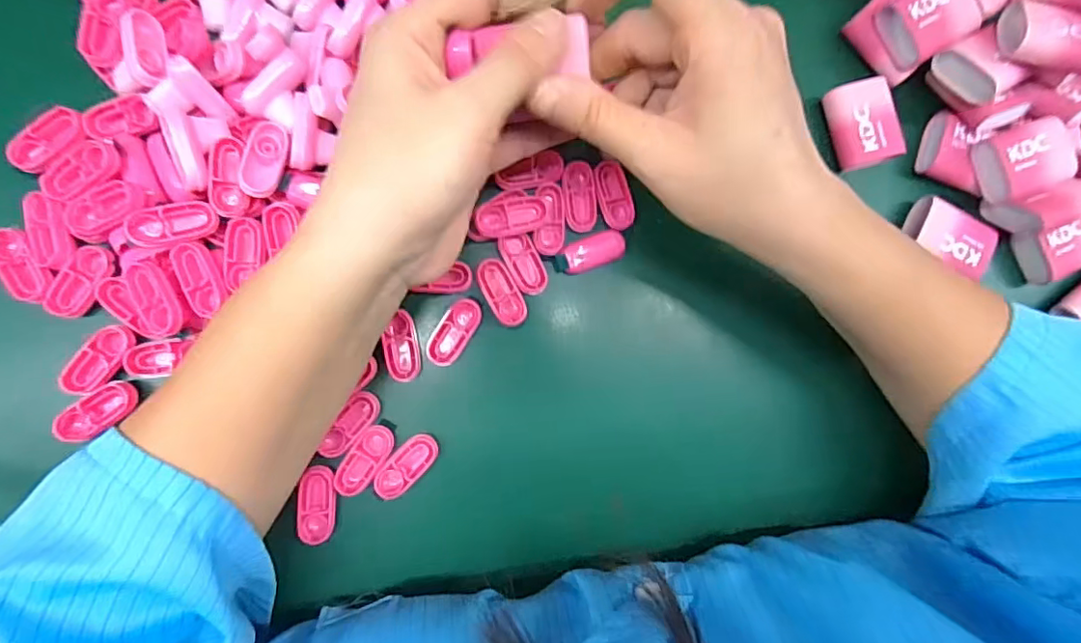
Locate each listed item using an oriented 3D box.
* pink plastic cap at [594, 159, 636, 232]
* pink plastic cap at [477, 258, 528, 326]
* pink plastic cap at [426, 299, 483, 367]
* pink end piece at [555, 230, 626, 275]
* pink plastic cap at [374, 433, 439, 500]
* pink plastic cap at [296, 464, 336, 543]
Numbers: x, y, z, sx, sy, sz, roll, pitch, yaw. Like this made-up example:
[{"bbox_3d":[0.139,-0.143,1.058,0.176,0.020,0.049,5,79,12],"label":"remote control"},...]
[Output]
[{"bbox_3d":[0.037,-0.063,0.272,0.015,0.004,0.034,-20,89,-8],"label":"pink plastic cap"},{"bbox_3d":[-0.018,-0.014,0.265,0.016,0.004,0.034,-29,90,-8],"label":"pink plastic cap"},{"bbox_3d":[-0.041,0.005,0.263,0.016,0.005,0.034,34,84,-4],"label":"pink plastic cap"},{"bbox_3d":[0.024,-0.034,0.270,0.035,0.006,0.016,-19,89,-7],"label":"pink end piece"},{"bbox_3d":[-0.063,0.068,0.256,0.015,0.004,0.034,45,83,-3],"label":"pink plastic cap"},{"bbox_3d":[-0.102,0.084,0.251,0.016,0.005,0.034,1,87,-7],"label":"pink plastic cap"}]

